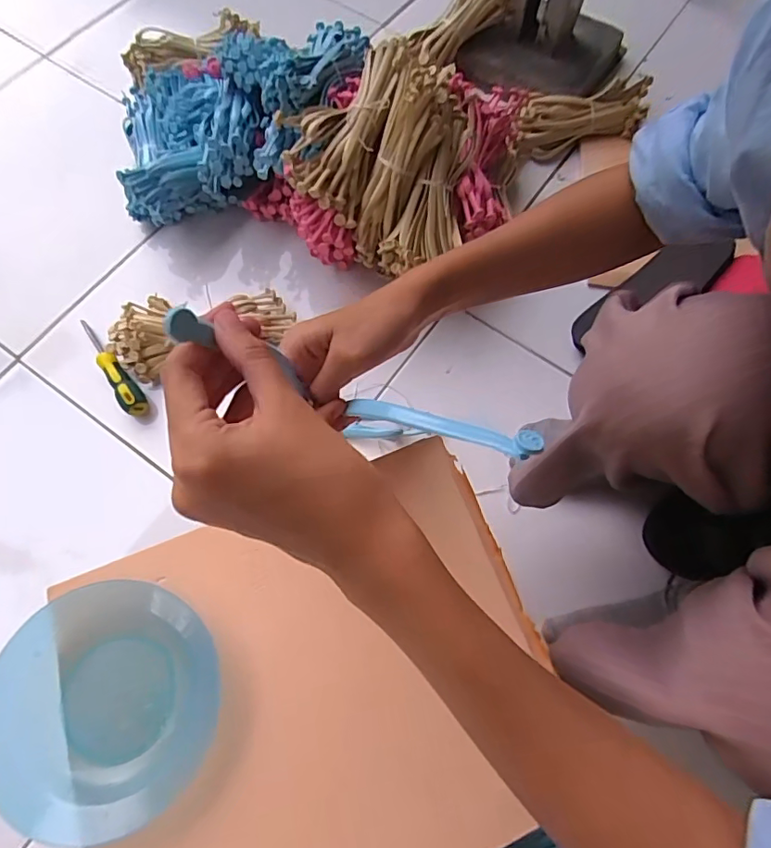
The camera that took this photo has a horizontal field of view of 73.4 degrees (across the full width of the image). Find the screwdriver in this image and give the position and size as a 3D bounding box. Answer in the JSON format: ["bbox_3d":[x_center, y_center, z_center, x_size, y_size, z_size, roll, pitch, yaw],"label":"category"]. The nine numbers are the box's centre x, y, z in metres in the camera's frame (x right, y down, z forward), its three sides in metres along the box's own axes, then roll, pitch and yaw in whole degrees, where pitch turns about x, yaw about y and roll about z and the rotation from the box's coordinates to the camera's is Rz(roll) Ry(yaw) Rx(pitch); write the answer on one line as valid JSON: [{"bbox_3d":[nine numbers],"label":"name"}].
[{"bbox_3d":[-0.344,-0.072,0.643,0.029,0.027,0.156,-38,75,-14],"label":"screwdriver"}]

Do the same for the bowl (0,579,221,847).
[{"bbox_3d":[-0.163,0.162,0.302,0.120,0.024,0.126,-9,70,-5],"label":"bowl"}]

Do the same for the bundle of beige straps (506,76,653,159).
[{"bbox_3d":[0.284,-0.453,0.768,0.228,0.058,0.072,-14,71,-7],"label":"bundle of beige straps"}]

